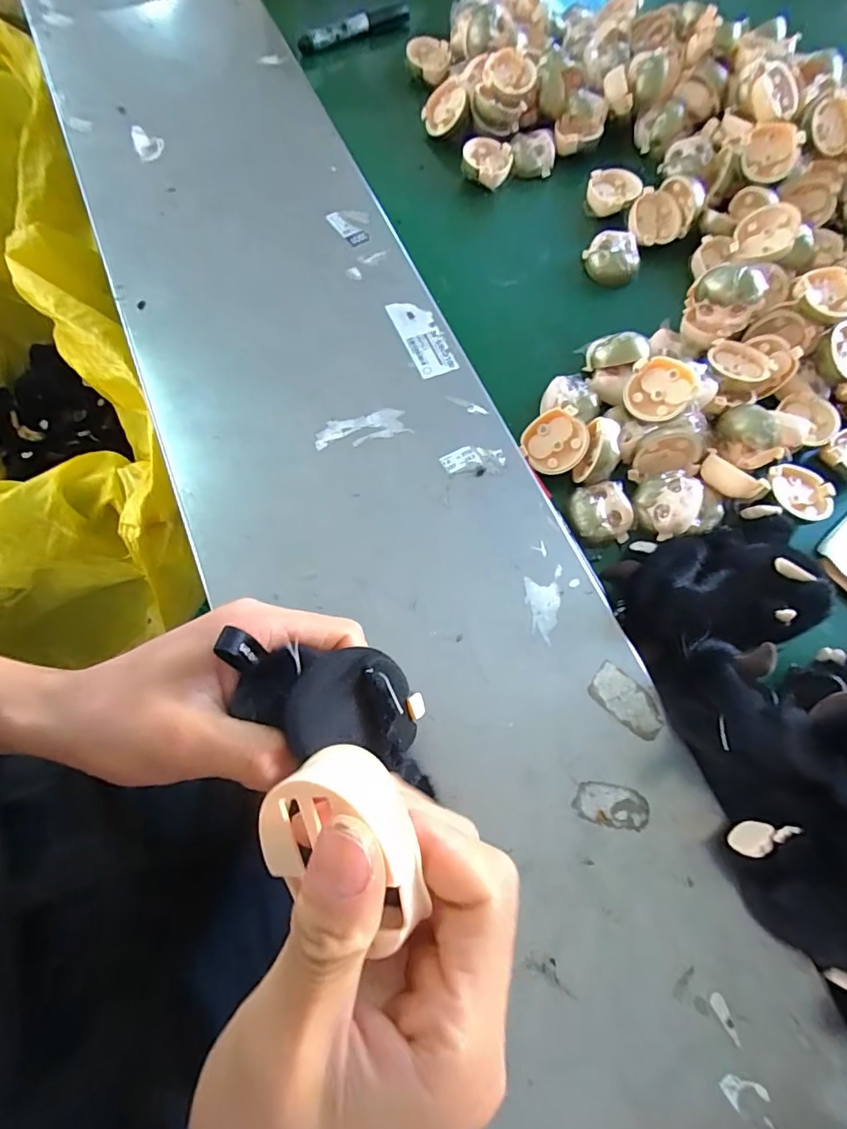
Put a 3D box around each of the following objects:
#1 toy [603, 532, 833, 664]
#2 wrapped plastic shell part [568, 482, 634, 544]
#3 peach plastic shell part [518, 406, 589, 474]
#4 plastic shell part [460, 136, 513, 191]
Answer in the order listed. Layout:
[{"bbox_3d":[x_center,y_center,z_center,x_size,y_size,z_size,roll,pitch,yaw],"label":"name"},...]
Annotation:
[{"bbox_3d":[0.200,0.018,0.353,0.139,0.046,0.086,-13,71,-6],"label":"toy"},{"bbox_3d":[0.133,-0.039,0.386,0.044,0.021,0.042,1,70,-2],"label":"wrapped plastic shell part"},{"bbox_3d":[0.102,-0.094,0.397,0.049,0.009,0.046,-31,87,12],"label":"peach plastic shell part"},{"bbox_3d":[0.062,-0.397,0.509,0.048,0.026,0.045,10,70,2],"label":"plastic shell part"}]

